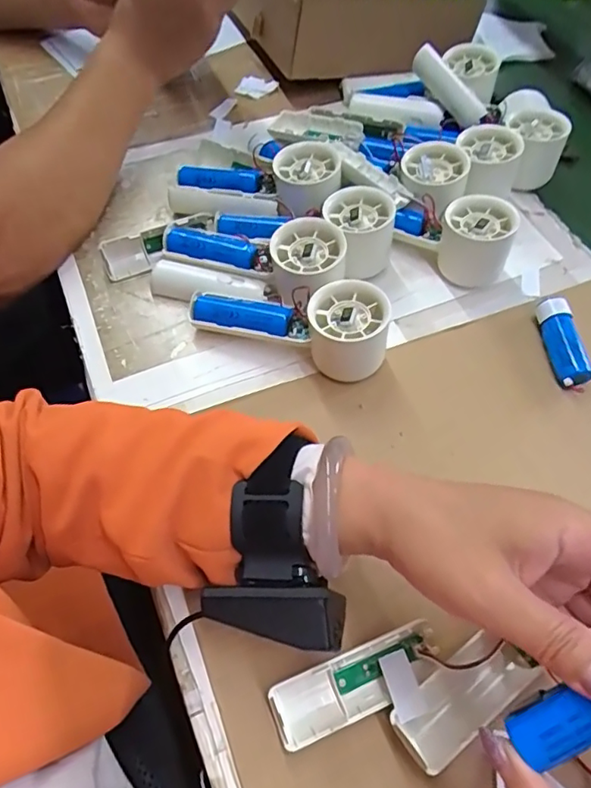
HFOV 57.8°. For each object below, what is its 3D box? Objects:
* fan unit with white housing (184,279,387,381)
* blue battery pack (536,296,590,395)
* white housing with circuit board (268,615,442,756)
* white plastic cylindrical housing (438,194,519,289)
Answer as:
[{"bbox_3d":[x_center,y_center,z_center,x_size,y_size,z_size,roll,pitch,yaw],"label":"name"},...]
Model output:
[{"bbox_3d":[-0.004,-0.060,0.403,0.146,0.052,0.051,18,60,9],"label":"fan unit with white housing"},{"bbox_3d":[0.207,-0.038,0.413,0.023,0.023,0.075,-3,59,-4],"label":"blue battery pack"},{"bbox_3d":[0.034,0.157,0.290,0.095,0.024,0.032,-19,61,-13],"label":"white housing with circuit board"},{"bbox_3d":[0.150,-0.127,0.450,0.058,0.056,0.053,18,60,10],"label":"white plastic cylindrical housing"}]

